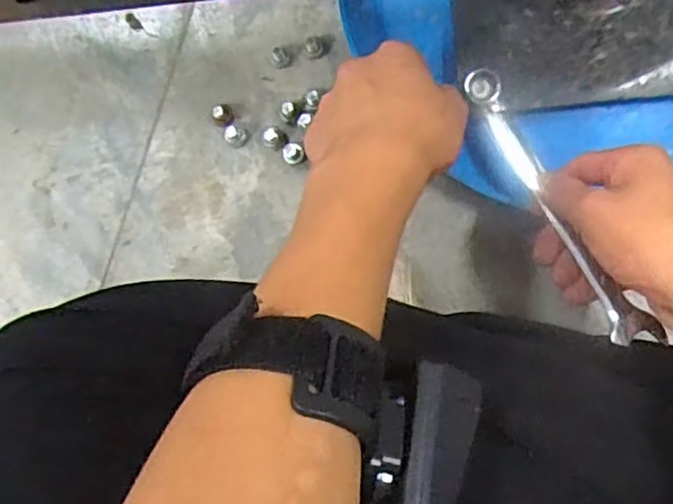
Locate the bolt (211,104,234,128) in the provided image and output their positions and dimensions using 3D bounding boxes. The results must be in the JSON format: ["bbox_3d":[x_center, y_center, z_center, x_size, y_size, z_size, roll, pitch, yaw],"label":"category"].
[{"bbox_3d":[-0.073,-0.088,0.443,0.011,0.020,0.014,41,92,6],"label":"bolt"}]

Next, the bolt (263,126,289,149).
[{"bbox_3d":[-0.040,-0.074,0.444,0.013,0.016,0.014,0,88,6],"label":"bolt"}]

